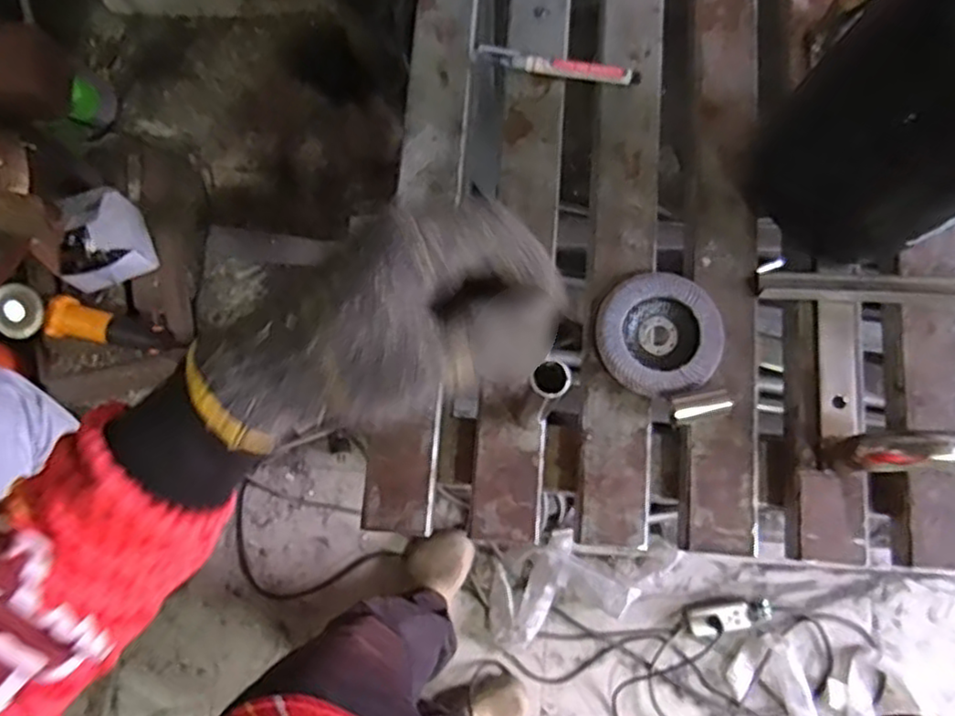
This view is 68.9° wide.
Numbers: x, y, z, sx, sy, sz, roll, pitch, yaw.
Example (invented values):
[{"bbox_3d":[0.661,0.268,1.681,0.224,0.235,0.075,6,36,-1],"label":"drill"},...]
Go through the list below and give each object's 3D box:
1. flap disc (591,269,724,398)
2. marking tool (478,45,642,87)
[{"bbox_3d":[0.132,-0.016,0.504,0.089,0.013,0.087,0,77,0],"label":"flap disc"},{"bbox_3d":[0.064,-0.229,0.547,0.126,0.009,0.013,11,77,2],"label":"marking tool"}]

